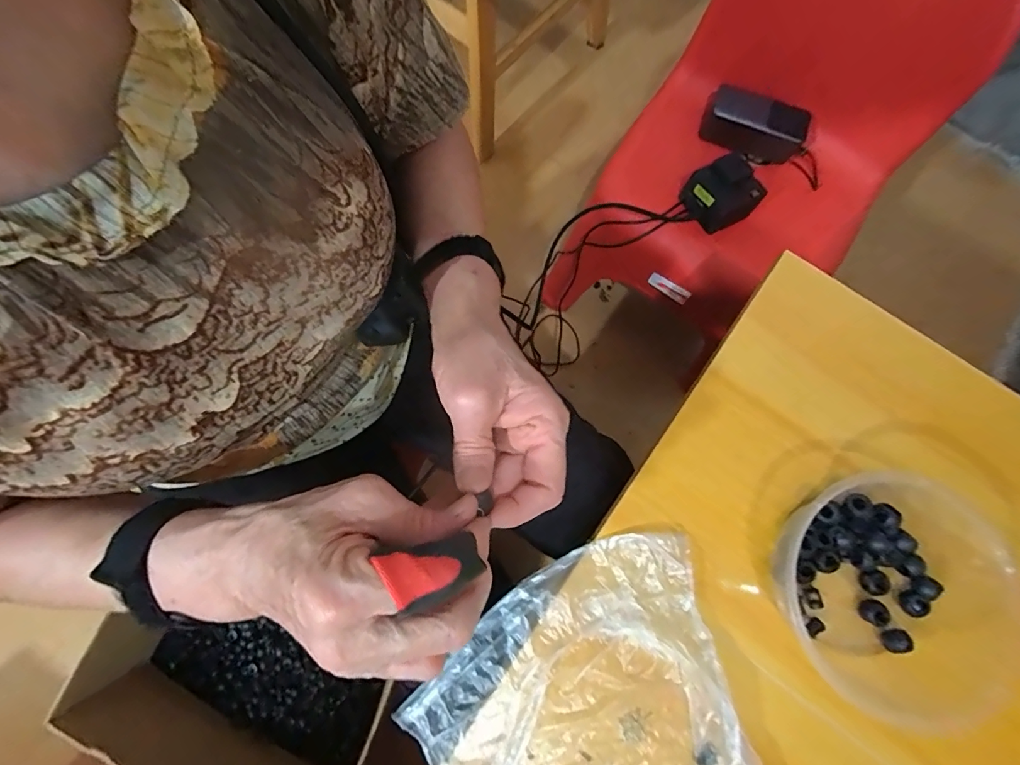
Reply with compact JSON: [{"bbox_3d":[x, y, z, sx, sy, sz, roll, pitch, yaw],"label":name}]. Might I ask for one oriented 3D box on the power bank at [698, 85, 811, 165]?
[{"bbox_3d":[0.339,-0.357,0.634,0.136,0.065,0.060,20,77,4],"label":"power bank"}]

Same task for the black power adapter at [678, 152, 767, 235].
[{"bbox_3d":[0.280,-0.243,0.594,0.081,0.058,0.088,-35,80,-9],"label":"black power adapter"}]

